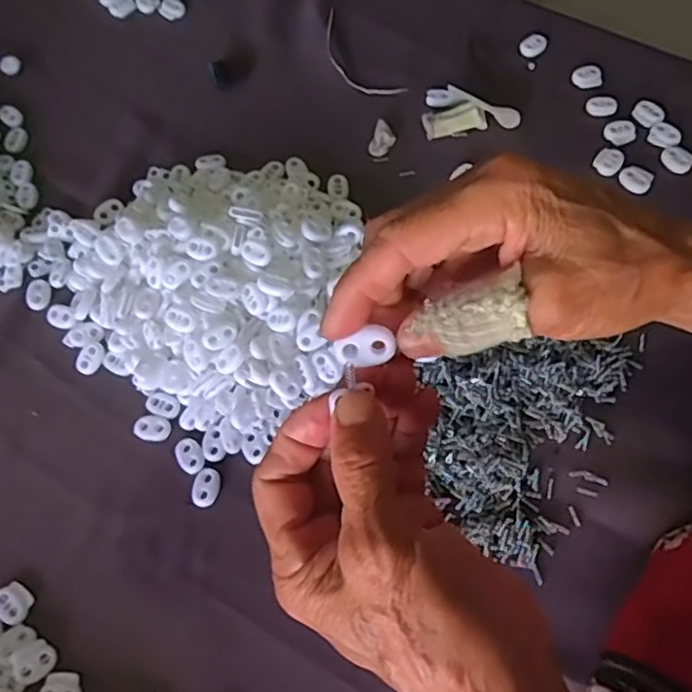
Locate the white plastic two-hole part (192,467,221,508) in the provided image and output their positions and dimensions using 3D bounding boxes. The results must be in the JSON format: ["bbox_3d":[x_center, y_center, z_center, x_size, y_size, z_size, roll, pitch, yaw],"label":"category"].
[{"bbox_3d":[-0.085,0.085,0.394,0.016,0.004,0.023,9,66,7],"label":"white plastic two-hole part"}]

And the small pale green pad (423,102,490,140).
[{"bbox_3d":[0.083,-0.175,0.499,0.046,0.014,0.019,-8,65,-1],"label":"small pale green pad"}]

